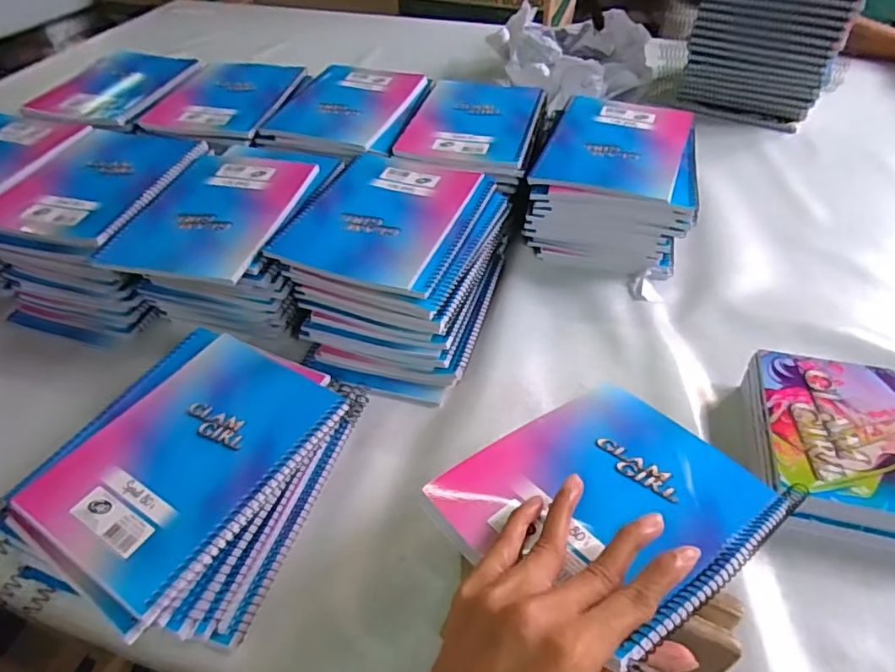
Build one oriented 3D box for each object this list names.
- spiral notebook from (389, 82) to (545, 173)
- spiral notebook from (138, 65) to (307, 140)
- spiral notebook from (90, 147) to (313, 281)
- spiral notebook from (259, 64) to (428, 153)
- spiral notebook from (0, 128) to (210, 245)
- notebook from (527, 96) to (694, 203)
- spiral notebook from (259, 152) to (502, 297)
[{"bbox_3d":[0.034,-0.266,0.672,0.152,0.009,0.207,11,49,12],"label":"spiral notebook"},{"bbox_3d":[-0.294,-0.315,0.727,0.153,0.013,0.185,10,49,10],"label":"spiral notebook"},{"bbox_3d":[-0.229,-0.136,0.563,0.154,0.011,0.216,12,49,12],"label":"spiral notebook"},{"bbox_3d":[-0.127,-0.303,0.715,0.149,0.016,0.192,18,51,17],"label":"spiral notebook"},{"bbox_3d":[-0.383,-0.175,0.598,0.167,0.008,0.205,10,49,10],"label":"spiral notebook"},{"bbox_3d":[0.191,-0.218,0.623,0.149,0.010,0.193,15,50,15],"label":"notebook"},{"bbox_3d":[-0.060,-0.121,0.543,0.159,0.015,0.204,14,50,14],"label":"spiral notebook"}]

